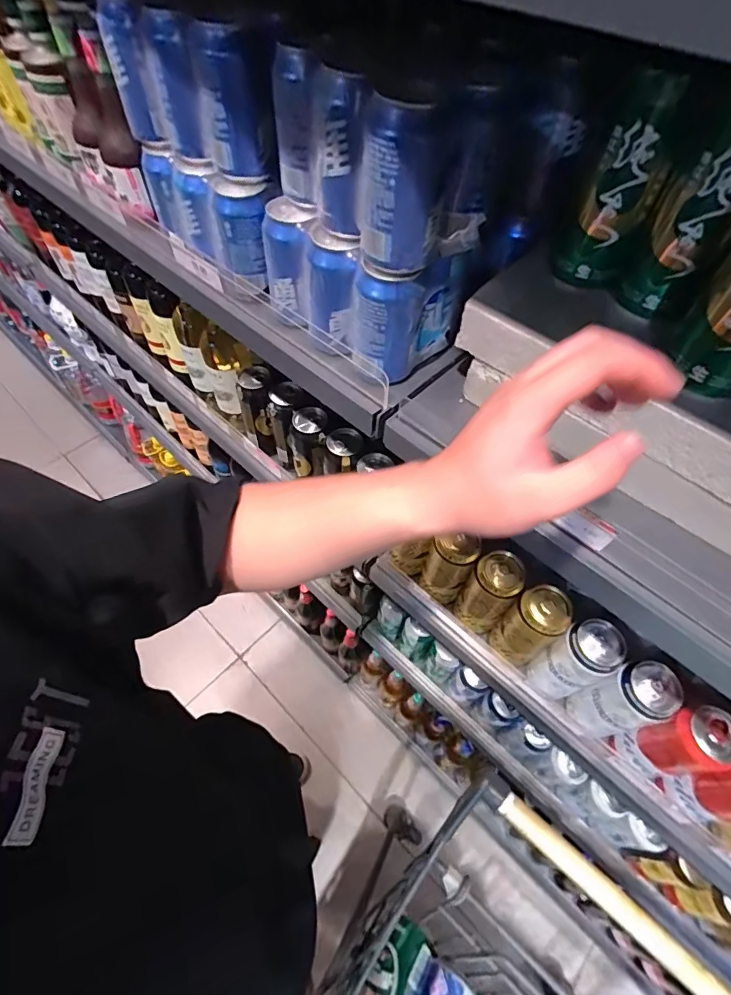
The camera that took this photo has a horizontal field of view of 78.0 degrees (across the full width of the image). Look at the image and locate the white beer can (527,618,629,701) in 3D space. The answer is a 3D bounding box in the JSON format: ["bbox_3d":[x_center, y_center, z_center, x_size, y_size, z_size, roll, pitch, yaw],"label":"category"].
[{"bbox_3d":[0.262,0.211,0.575,0.063,0.149,0.061,1,57,-2],"label":"white beer can"}]

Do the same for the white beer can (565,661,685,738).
[{"bbox_3d":[0.309,0.251,0.551,0.059,0.154,0.061,1,57,-2],"label":"white beer can"}]

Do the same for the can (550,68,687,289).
[{"bbox_3d":[0.201,-0.249,0.362,0.058,0.132,0.059,25,59,13],"label":"can"}]

